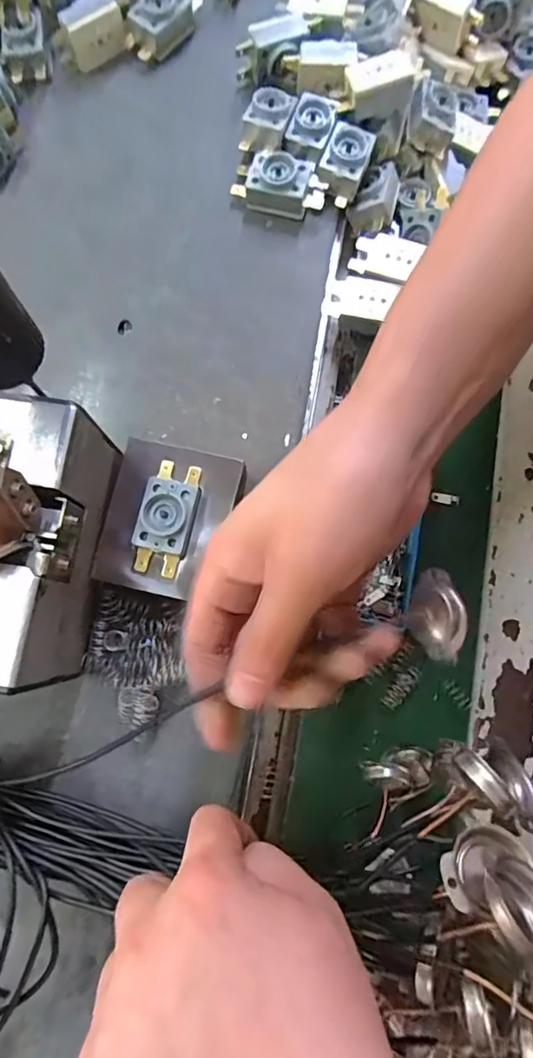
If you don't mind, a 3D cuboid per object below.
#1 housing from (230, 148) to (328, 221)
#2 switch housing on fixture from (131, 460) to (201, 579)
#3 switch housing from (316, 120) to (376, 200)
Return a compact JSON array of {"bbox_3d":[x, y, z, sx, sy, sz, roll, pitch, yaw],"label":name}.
[{"bbox_3d":[0.008,-0.218,0.334,0.056,0.024,0.032,14,79,4],"label":"housing"},{"bbox_3d":[-0.052,-0.007,0.277,0.028,0.012,0.059,14,79,4],"label":"switch housing on fixture"},{"bbox_3d":[0.051,-0.234,0.337,0.027,0.020,0.037,21,80,5],"label":"switch housing"}]

